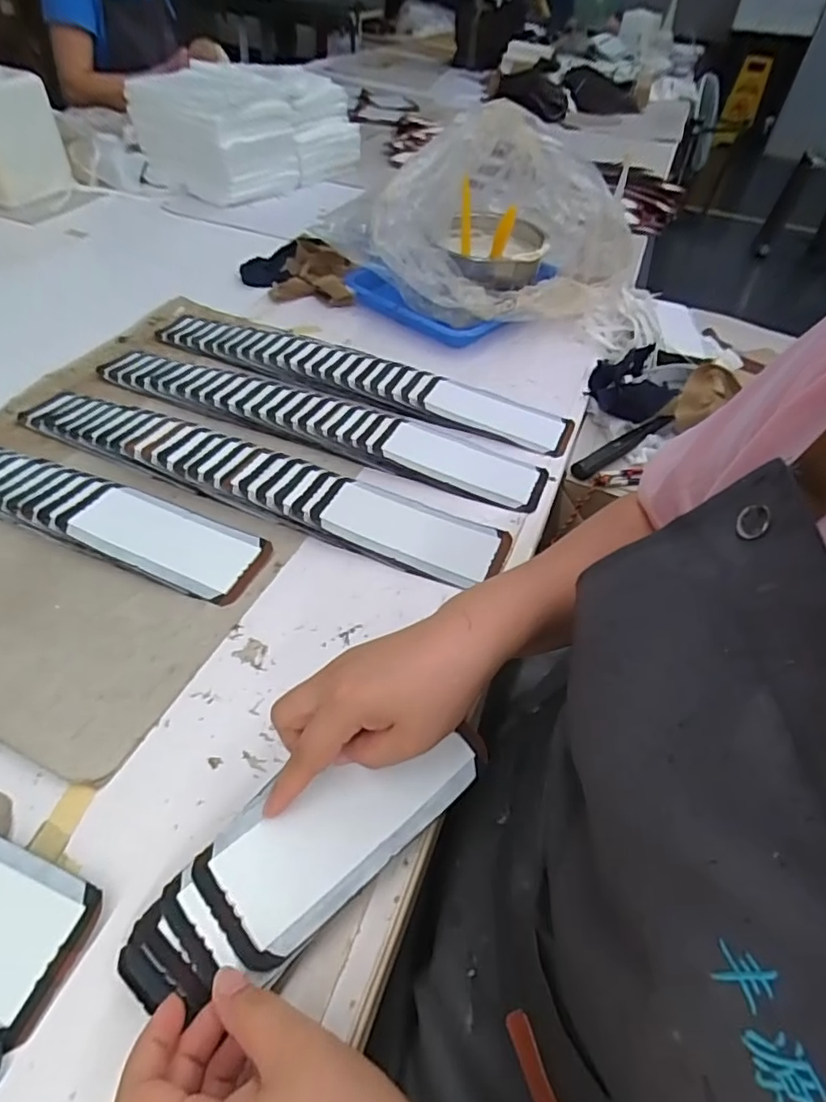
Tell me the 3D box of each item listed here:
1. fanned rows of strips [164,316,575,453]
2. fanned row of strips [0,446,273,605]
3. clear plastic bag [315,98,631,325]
[{"bbox_3d":[-0.070,-0.206,0.668,0.496,0.010,0.085,21,49,13],"label":"fanned rows of strips"},{"bbox_3d":[-0.275,-0.036,0.498,0.320,0.013,0.071,20,48,12],"label":"fanned row of strips"},{"bbox_3d":[0.104,-0.426,0.762,0.352,0.195,0.240,-18,51,-21],"label":"clear plastic bag"}]

